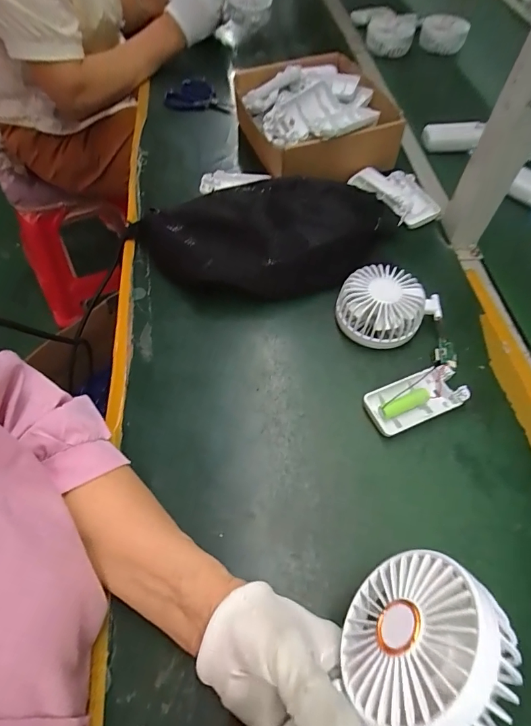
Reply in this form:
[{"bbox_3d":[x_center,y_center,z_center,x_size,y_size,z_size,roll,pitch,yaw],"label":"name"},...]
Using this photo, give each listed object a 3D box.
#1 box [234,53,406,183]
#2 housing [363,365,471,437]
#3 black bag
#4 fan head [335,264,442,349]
[{"bbox_3d":[0.071,-0.356,0.608,0.184,0.094,0.225,-15,58,-9],"label":"box"},{"bbox_3d":[0.143,0.035,0.401,0.094,0.014,0.044,-20,59,-12],"label":"housing"},{"bbox_3d":[-0.007,-0.147,0.478,0.313,0.082,0.133,-2,57,-1],"label":"black bag"},{"bbox_3d":[0.126,-0.062,0.443,0.099,0.045,0.083,-27,61,-16],"label":"fan head"}]

